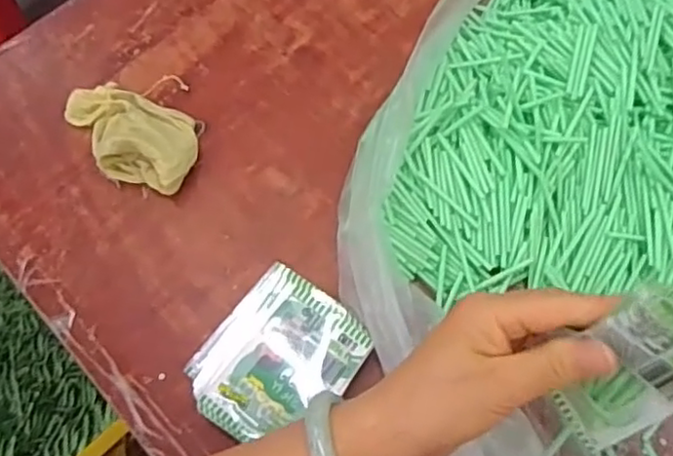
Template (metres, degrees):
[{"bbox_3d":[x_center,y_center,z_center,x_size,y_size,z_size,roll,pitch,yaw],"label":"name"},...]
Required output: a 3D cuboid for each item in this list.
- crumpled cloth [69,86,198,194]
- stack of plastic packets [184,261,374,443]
[{"bbox_3d":[-0.161,-0.074,0.502,0.115,0.025,0.068,22,74,8],"label":"crumpled cloth"},{"bbox_3d":[-0.040,0.087,0.442,0.093,0.029,0.107,37,77,12],"label":"stack of plastic packets"}]

